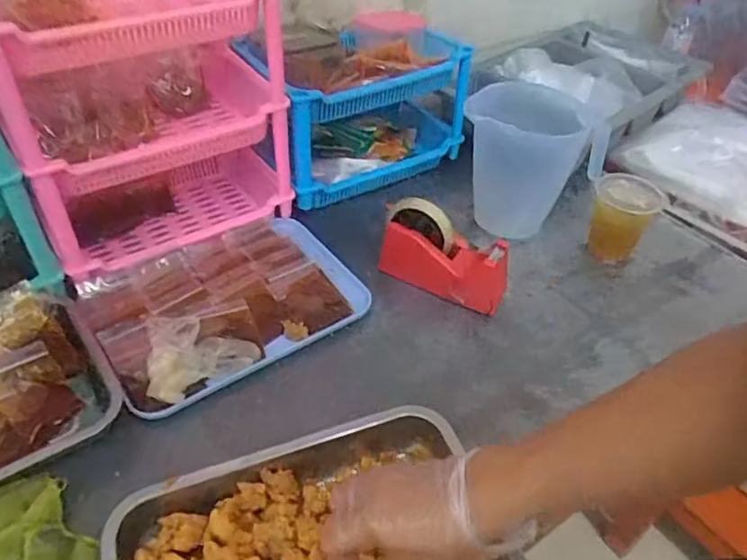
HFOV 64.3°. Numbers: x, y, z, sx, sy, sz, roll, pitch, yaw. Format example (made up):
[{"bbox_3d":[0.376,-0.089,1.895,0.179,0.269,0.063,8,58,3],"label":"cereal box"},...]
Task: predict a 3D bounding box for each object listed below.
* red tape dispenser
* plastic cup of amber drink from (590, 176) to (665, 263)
[{"bbox_3d":[0.089,-0.036,0.740,0.162,0.103,0.050,17,42,15],"label":"red tape dispenser"},{"bbox_3d":[0.334,-0.082,0.813,0.084,0.095,0.103,20,43,19],"label":"plastic cup of amber drink"}]

